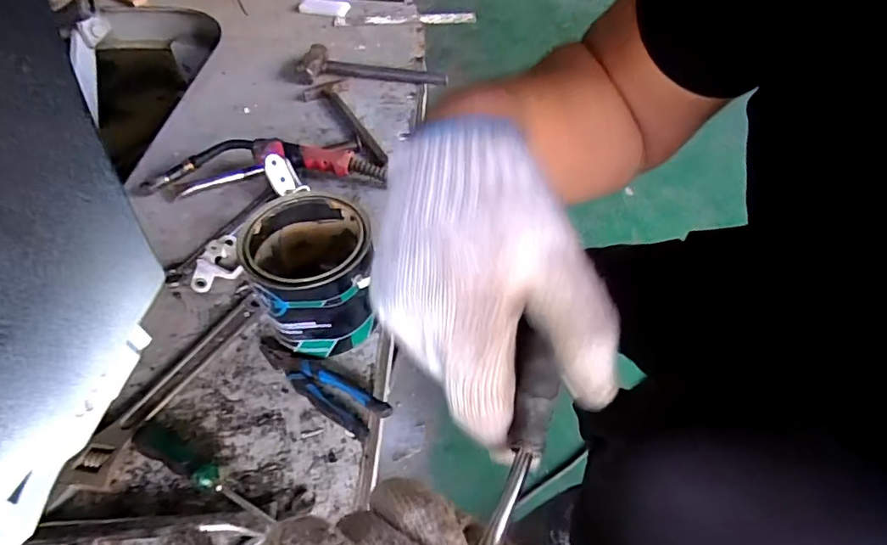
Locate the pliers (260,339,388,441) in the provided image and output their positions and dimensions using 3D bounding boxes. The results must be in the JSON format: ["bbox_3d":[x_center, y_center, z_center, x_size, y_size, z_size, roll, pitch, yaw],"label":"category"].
[{"bbox_3d":[-0.159,0.137,0.664,0.200,0.017,0.053,28,56,22],"label":"pliers"}]

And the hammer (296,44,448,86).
[{"bbox_3d":[-0.149,-0.446,1.145,0.322,0.034,0.095,6,51,6],"label":"hammer"}]

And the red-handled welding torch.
[{"bbox_3d":[-0.308,-0.190,0.909,0.402,0.066,0.065,-2,50,-1],"label":"red-handled welding torch"}]

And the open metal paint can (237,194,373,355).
[{"bbox_3d":[-0.167,0.001,0.691,0.146,0.149,0.164,-19,52,-14],"label":"open metal paint can"}]

